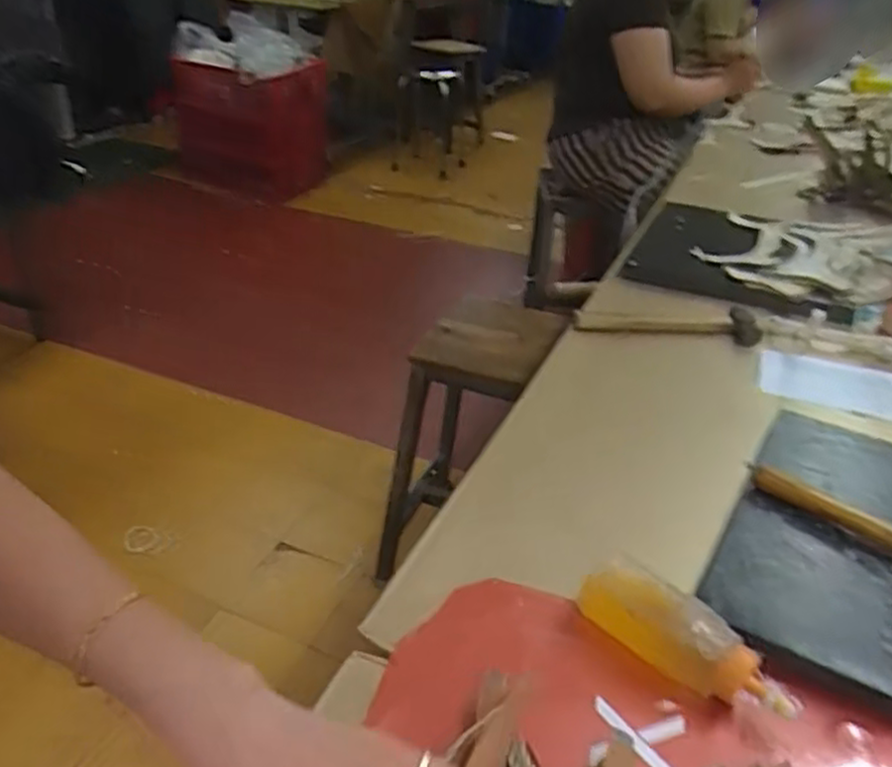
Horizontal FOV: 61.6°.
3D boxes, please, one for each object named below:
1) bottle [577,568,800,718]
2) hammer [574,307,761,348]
[{"bbox_3d":[0.154,0.167,0.482,0.143,0.051,0.036,29,40,18],"label":"bottle"},{"bbox_3d":[0.265,-0.071,0.906,0.217,0.030,0.054,2,32,-1],"label":"hammer"}]

